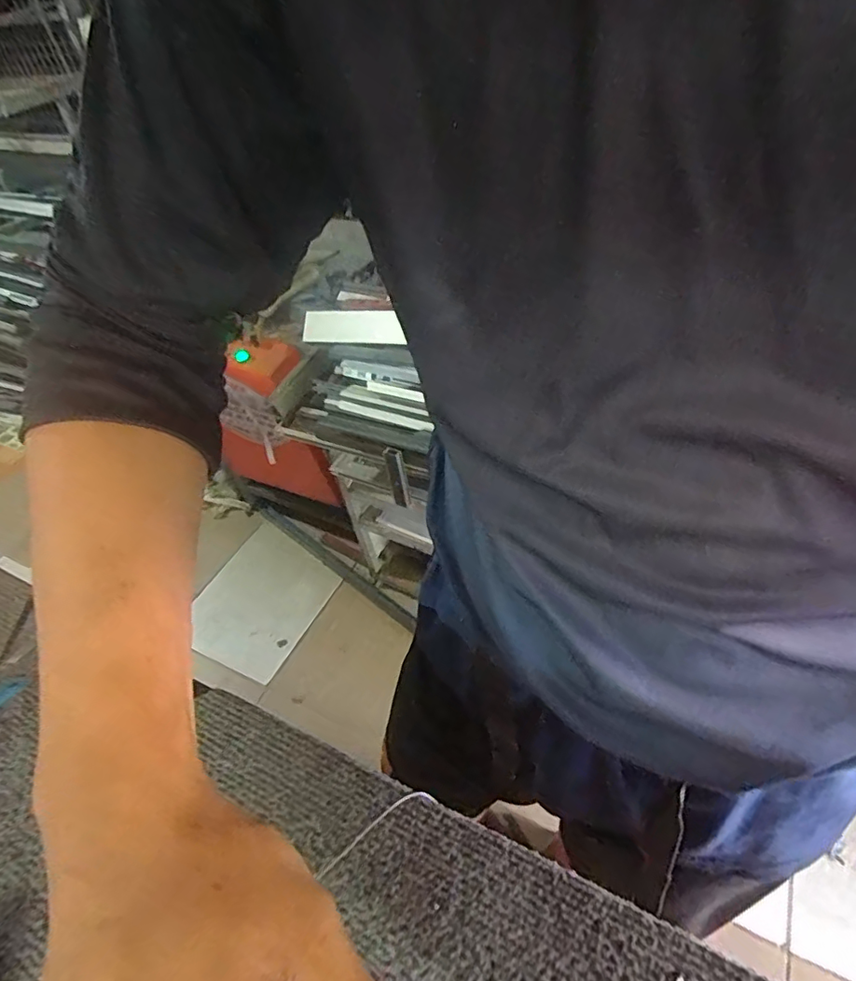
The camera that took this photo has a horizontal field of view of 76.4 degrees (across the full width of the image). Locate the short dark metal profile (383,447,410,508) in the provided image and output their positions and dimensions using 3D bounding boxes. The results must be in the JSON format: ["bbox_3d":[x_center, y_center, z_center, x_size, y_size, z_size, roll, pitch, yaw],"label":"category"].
[{"bbox_3d":[-0.057,-0.024,1.004,0.035,0.134,0.024,-11,44,-2],"label":"short dark metal profile"}]

